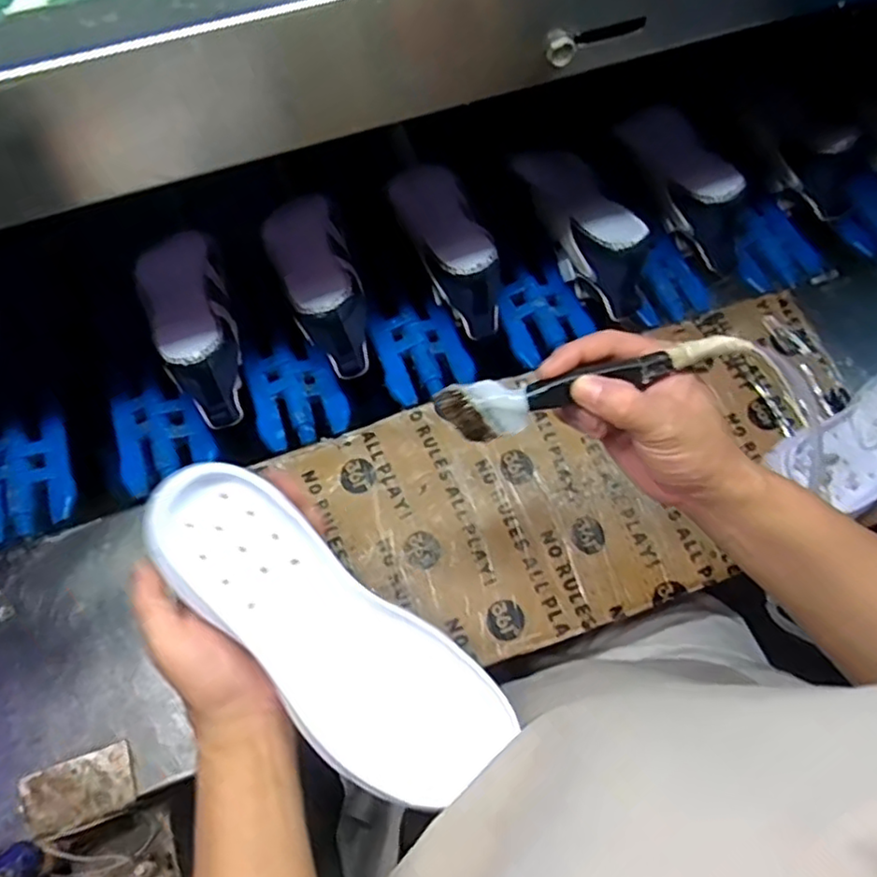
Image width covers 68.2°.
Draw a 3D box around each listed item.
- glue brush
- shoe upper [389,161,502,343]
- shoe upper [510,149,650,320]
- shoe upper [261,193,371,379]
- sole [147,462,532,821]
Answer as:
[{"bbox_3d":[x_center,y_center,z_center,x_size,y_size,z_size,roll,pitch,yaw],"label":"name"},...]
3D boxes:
[{"bbox_3d":[0.086,-0.034,0.375,0.174,0.022,0.029,-15,74,2],"label":"glue brush"},{"bbox_3d":[0.015,-0.198,0.698,0.081,0.086,0.204,-20,54,-3],"label":"shoe upper"},{"bbox_3d":[0.155,-0.227,0.694,0.077,0.107,0.205,-17,74,-6],"label":"shoe upper"},{"bbox_3d":[-0.119,-0.162,0.657,0.081,0.096,0.206,-20,75,-6],"label":"shoe upper"},{"bbox_3d":[-0.075,0.120,0.410,0.257,0.024,0.093,41,77,6],"label":"sole"}]

